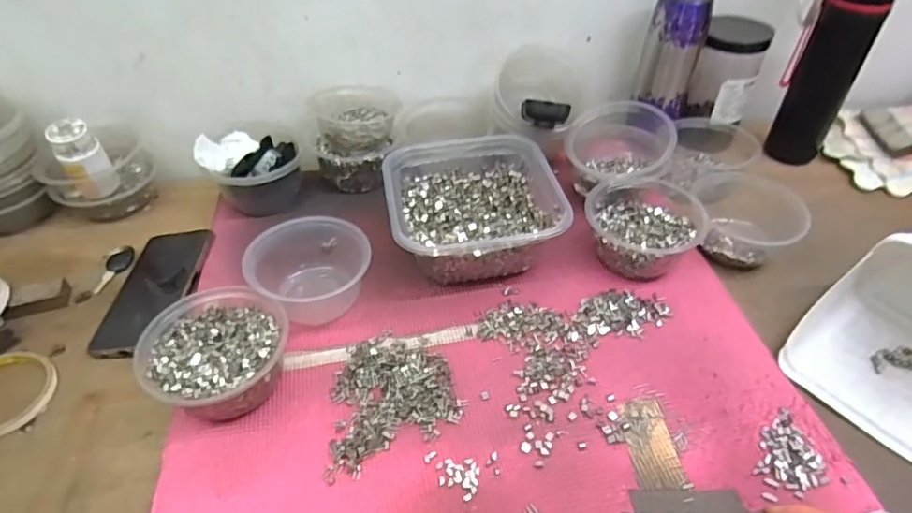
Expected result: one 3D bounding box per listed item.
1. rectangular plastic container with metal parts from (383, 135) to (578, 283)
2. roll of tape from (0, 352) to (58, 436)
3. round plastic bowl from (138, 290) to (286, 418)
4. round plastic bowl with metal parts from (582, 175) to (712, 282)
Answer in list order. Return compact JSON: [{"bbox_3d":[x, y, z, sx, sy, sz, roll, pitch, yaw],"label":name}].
[{"bbox_3d":[0.015,-0.055,0.591,0.171,0.071,0.174,-7,44,-6],"label":"rectangular plastic container with metal parts"},{"bbox_3d":[-0.403,0.121,0.487,0.086,0.010,0.081,-1,43,1],"label":"roll of tape"},{"bbox_3d":[-0.197,0.084,0.464,0.110,0.057,0.107,-1,43,1],"label":"round plastic bowl"},{"bbox_3d":[0.192,-0.031,0.576,0.111,0.056,0.117,-1,43,1],"label":"round plastic bowl with metal parts"}]

